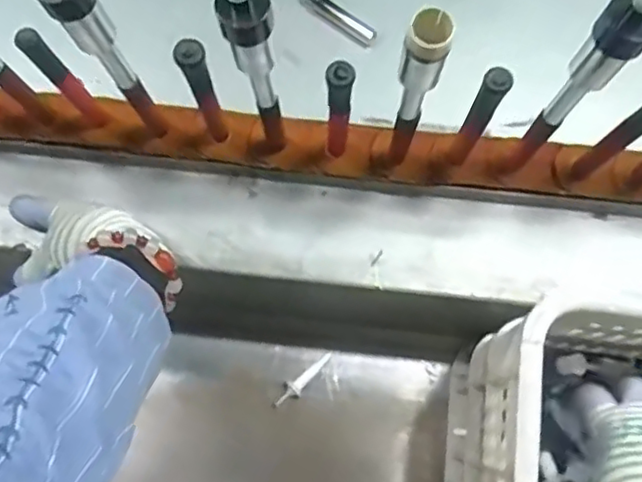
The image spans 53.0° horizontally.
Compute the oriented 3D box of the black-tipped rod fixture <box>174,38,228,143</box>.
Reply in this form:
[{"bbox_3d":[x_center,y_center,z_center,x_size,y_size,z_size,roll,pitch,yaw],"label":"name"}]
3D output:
[{"bbox_3d":[-0.088,-0.108,0.492,0.019,0.149,0.016,-17,74,-5],"label":"black-tipped rod fixture"}]

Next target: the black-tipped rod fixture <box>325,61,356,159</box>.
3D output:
[{"bbox_3d":[0.013,-0.093,0.489,0.018,0.141,0.014,2,74,1],"label":"black-tipped rod fixture"}]

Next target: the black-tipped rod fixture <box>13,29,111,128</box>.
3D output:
[{"bbox_3d":[-0.197,-0.121,0.500,0.022,0.135,0.016,-41,78,-11],"label":"black-tipped rod fixture"}]

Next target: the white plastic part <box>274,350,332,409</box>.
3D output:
[{"bbox_3d":[-0.019,0.154,0.705,0.082,0.016,0.020,-36,77,-10],"label":"white plastic part"}]

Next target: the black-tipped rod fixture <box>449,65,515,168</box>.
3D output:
[{"bbox_3d":[0.115,-0.086,0.480,0.017,0.145,0.012,26,75,7],"label":"black-tipped rod fixture"}]

